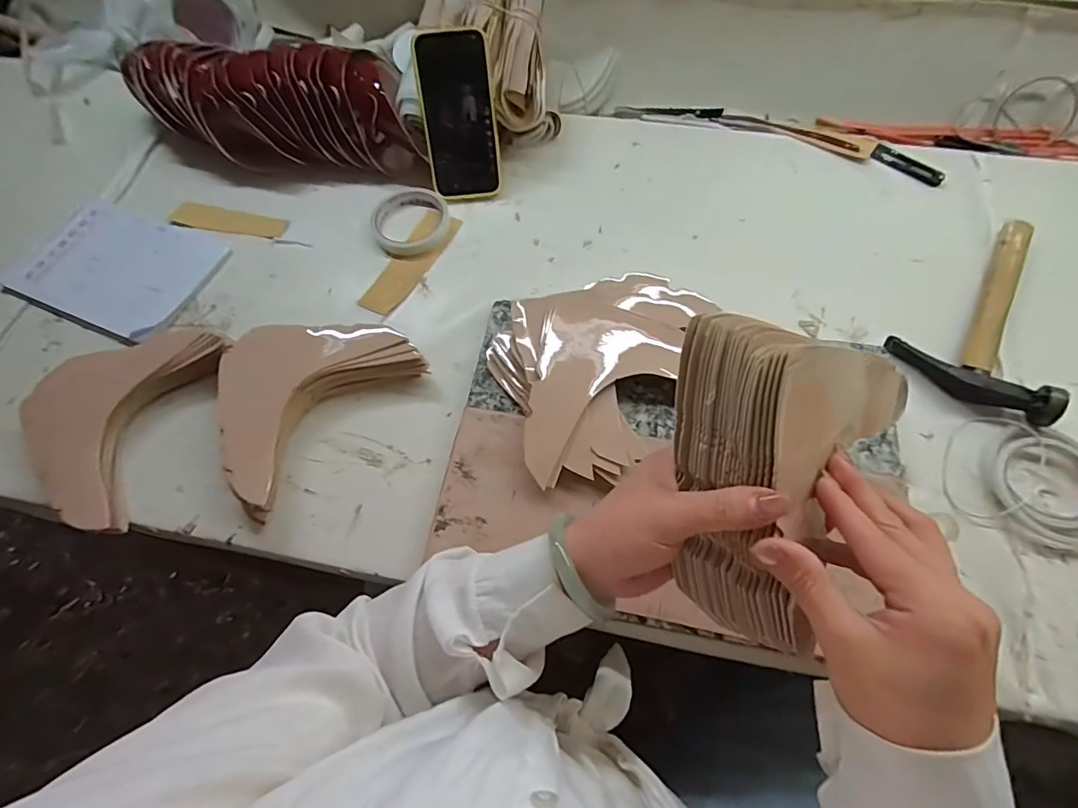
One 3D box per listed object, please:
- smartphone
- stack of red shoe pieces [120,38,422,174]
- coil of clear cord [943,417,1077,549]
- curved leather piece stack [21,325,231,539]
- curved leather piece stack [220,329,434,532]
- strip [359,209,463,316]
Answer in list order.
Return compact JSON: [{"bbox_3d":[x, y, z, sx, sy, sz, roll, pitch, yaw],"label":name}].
[{"bbox_3d":[-0.089,-0.321,0.565,0.077,0.165,0.014,-2,28,3],"label":"smartphone"},{"bbox_3d":[-0.318,-0.351,0.609,0.351,0.106,0.109,2,66,4],"label":"stack of red shoe pieces"},{"bbox_3d":[0.421,0.064,0.429,0.126,0.014,0.104,15,67,10],"label":"coil of clear cord"},{"bbox_3d":[-0.398,0.005,0.472,0.152,0.037,0.197,21,69,12],"label":"curved leather piece stack"},{"bbox_3d":[-0.227,-0.017,0.476,0.150,0.054,0.199,41,74,19],"label":"curved leather piece stack"},{"bbox_3d":[-0.142,-0.160,0.564,0.043,0.006,0.151,26,65,4],"label":"strip"}]

